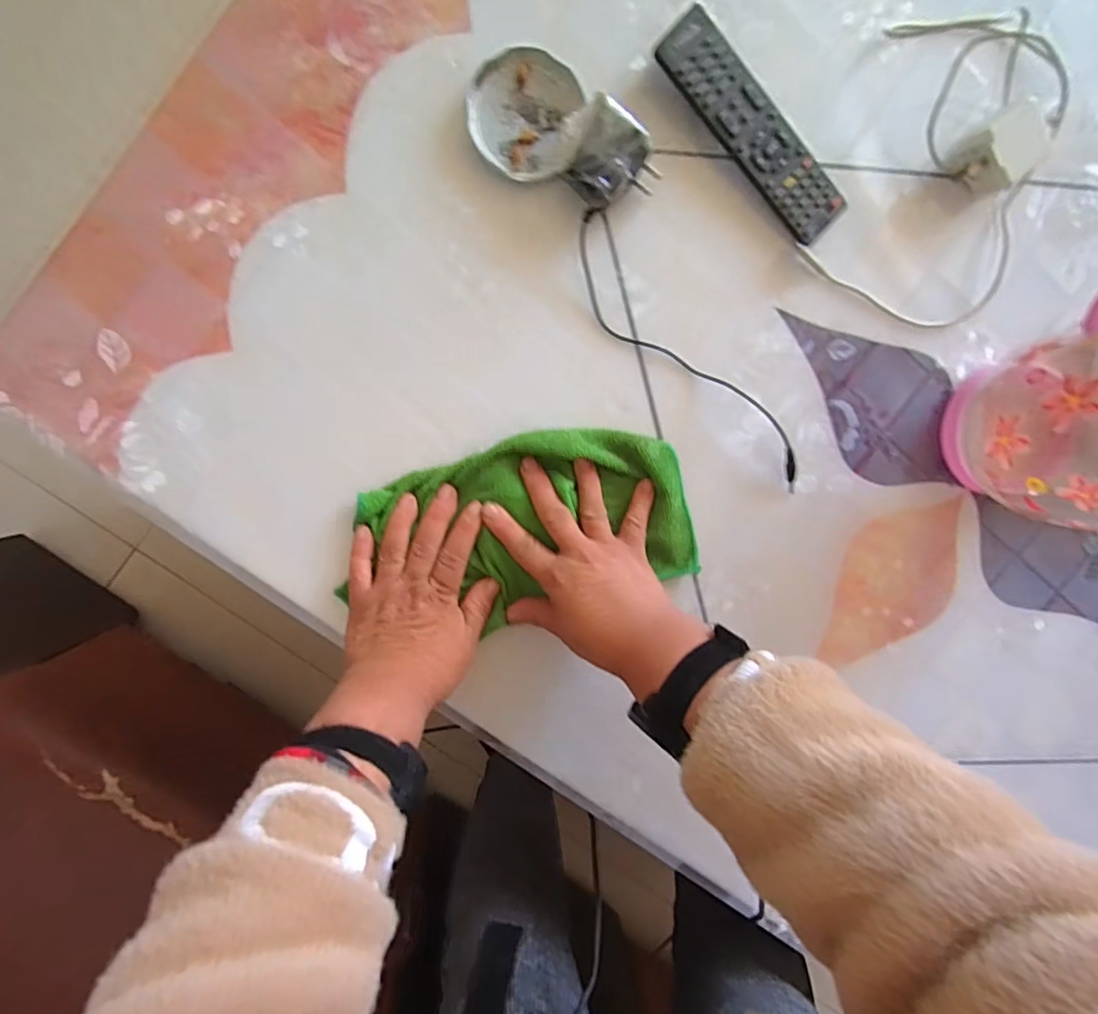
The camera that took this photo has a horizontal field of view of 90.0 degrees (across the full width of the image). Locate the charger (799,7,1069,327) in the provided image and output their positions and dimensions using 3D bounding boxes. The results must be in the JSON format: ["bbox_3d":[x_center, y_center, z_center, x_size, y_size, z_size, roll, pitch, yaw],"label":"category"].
[{"bbox_3d":[0.287,-0.242,0.396,0.159,0.040,0.185,16,96,-7],"label":"charger"}]

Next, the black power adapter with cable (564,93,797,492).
[{"bbox_3d":[0.092,-0.130,0.399,0.084,0.032,0.303,-31,99,0],"label":"black power adapter with cable"}]

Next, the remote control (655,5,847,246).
[{"bbox_3d":[0.144,-0.264,0.388,0.042,0.021,0.168,-45,98,2],"label":"remote control"}]

